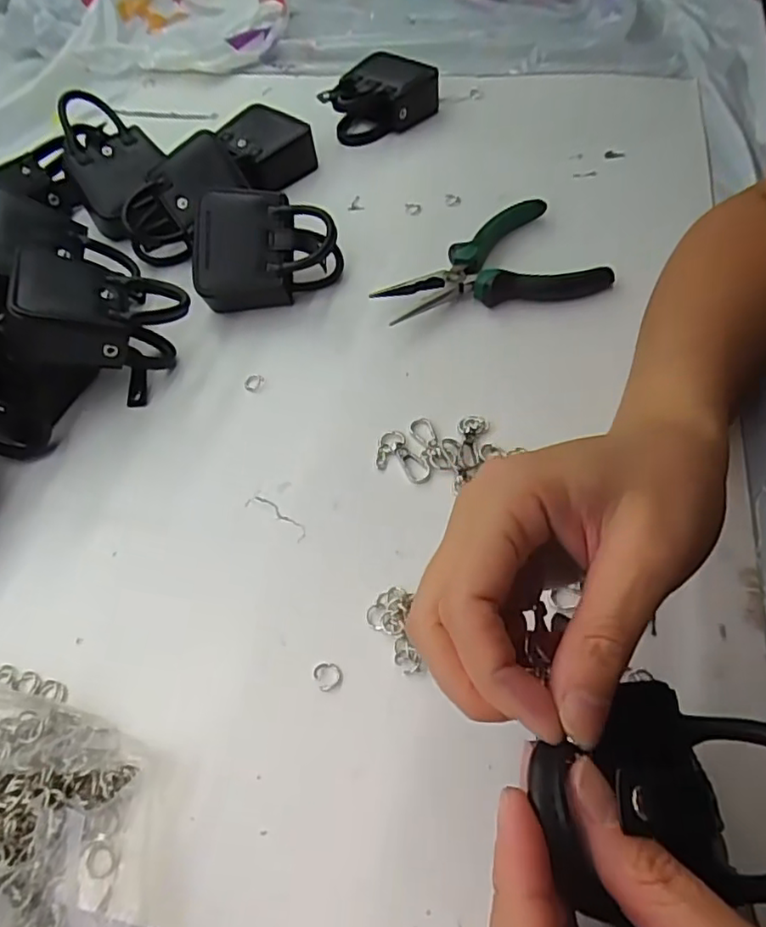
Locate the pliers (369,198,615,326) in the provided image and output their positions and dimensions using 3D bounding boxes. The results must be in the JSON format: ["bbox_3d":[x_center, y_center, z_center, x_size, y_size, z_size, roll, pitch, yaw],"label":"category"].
[{"bbox_3d":[0.069,-0.140,0.432,0.151,0.026,0.092,-16,56,-6],"label":"pliers"}]

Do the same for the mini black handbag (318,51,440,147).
[{"bbox_3d":[0.002,-0.329,0.557,0.080,0.045,0.103,19,60,17],"label":"mini black handbag"}]

